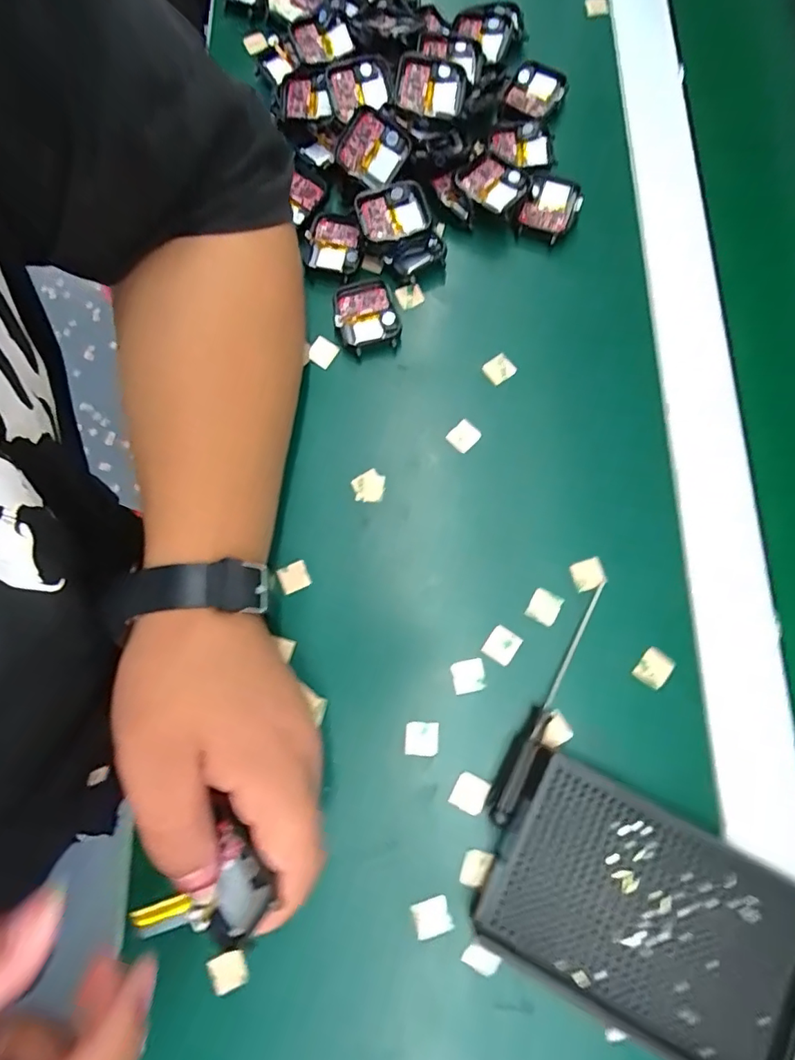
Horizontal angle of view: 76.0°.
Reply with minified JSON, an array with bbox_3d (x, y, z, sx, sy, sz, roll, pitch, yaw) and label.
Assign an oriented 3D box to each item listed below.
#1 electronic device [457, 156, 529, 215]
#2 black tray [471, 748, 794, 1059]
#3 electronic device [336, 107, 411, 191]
[{"bbox_3d":[0.059,-0.219,0.322,0.039,0.008,0.030,37,81,9],"label":"electronic device"},{"bbox_3d":[0.113,0.177,0.230,0.138,0.012,0.091,26,79,7],"label":"black tray"},{"bbox_3d":[-0.016,-0.236,0.315,0.039,0.011,0.034,39,117,-4],"label":"electronic device"}]

